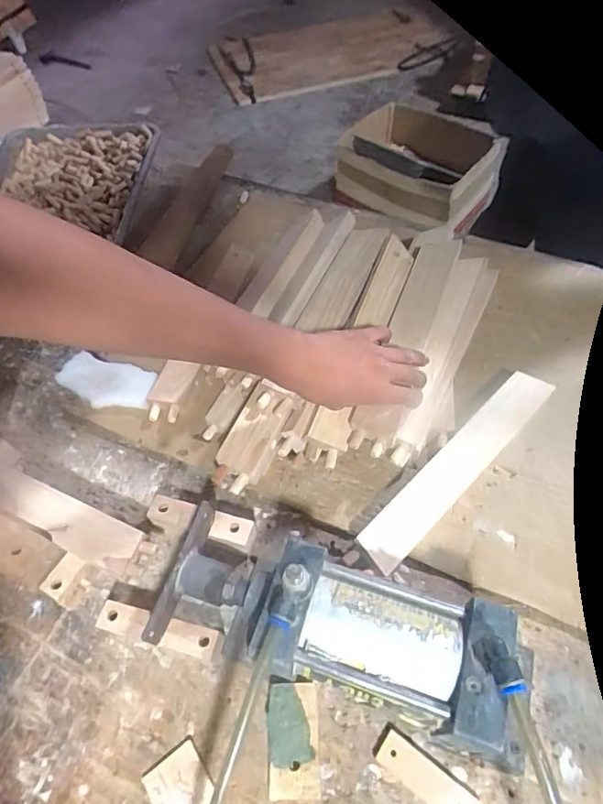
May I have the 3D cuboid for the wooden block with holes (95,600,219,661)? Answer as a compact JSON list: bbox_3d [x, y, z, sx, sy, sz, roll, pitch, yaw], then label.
[{"bbox_3d":[-0.126,0.206,0.458,0.107,0.036,0.024,11,56,11],"label":"wooden block with holes"}]

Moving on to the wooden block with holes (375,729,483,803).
[{"bbox_3d":[0.097,0.292,0.393,0.080,0.009,0.026,31,62,22],"label":"wooden block with holes"}]

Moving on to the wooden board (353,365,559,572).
[{"bbox_3d":[0.168,0.059,0.530,0.288,0.013,0.049,-40,93,-25],"label":"wooden board"}]

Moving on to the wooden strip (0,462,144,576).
[{"bbox_3d":[-0.278,0.092,0.500,0.275,0.010,0.043,19,58,16],"label":"wooden strip"}]

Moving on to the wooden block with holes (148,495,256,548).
[{"bbox_3d":[-0.100,0.126,0.510,0.107,0.038,0.032,12,57,12],"label":"wooden block with holes"}]

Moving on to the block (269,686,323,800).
[{"bbox_3d":[-0.006,0.274,0.414,0.040,0.019,0.078,-3,55,1],"label":"block"}]

